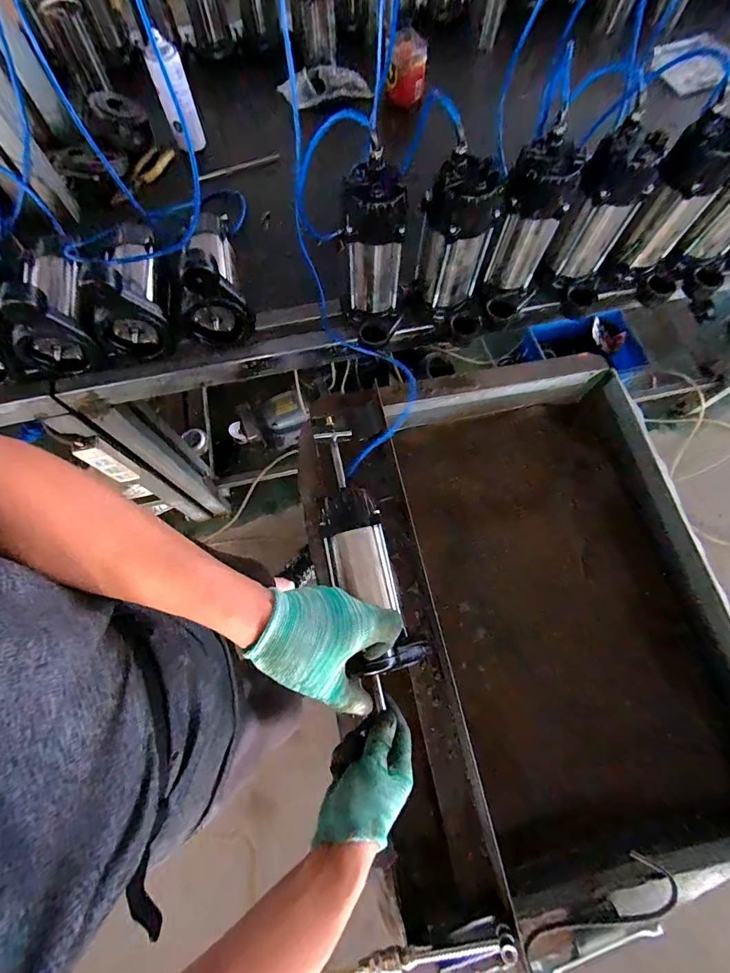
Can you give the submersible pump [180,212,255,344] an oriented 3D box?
[{"bbox_3d":[-0.273,-0.370,0.682,0.103,0.158,0.193,-17,72,-6],"label":"submersible pump"}]

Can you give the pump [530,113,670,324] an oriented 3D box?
[{"bbox_3d":[0.390,-0.419,0.673,0.121,0.267,0.130,-43,76,-13],"label":"pump"}]

